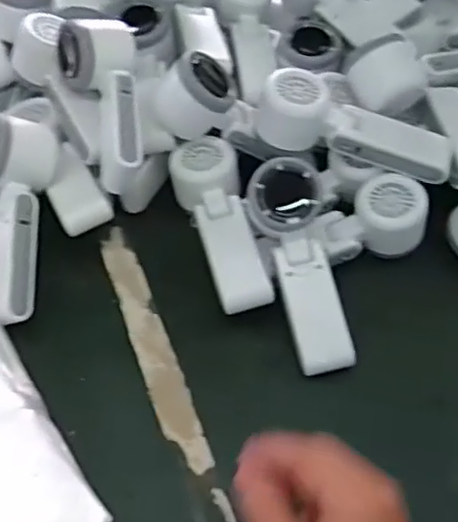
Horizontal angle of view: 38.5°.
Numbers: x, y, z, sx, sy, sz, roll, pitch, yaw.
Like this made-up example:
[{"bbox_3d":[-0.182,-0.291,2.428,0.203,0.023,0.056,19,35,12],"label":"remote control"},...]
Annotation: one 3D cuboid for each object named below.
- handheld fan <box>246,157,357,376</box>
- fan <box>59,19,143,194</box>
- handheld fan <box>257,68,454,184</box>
[{"bbox_3d":[0.056,0.004,0.518,0.055,0.044,0.167,-12,82,-9],"label":"handheld fan"},{"bbox_3d":[-0.103,-0.132,0.552,0.066,0.053,0.153,-11,72,-8],"label":"fan"},{"bbox_3d":[0.106,-0.112,0.550,0.158,0.057,0.058,10,55,7],"label":"handheld fan"}]

